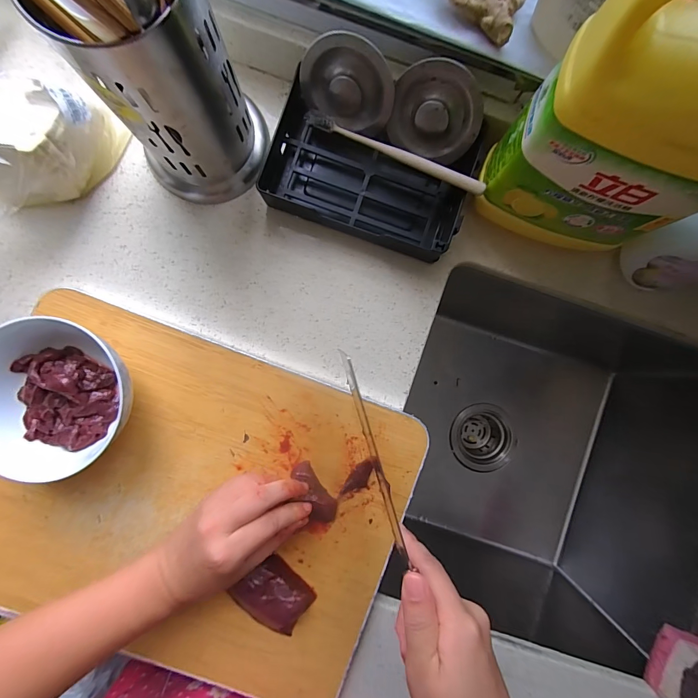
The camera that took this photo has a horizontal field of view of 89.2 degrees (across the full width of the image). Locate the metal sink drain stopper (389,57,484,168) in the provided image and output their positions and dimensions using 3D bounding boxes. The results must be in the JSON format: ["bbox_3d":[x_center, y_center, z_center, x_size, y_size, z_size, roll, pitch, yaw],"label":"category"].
[{"bbox_3d":[0.078,-0.209,0.315,0.078,0.072,0.013,22,49,3],"label":"metal sink drain stopper"}]

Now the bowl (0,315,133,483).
[{"bbox_3d":[-0.241,0.037,0.302,0.125,0.079,0.117,0,89,-2],"label":"bowl"}]

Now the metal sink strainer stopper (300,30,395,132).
[{"bbox_3d":[0.000,-0.234,0.311,0.082,0.064,0.020,21,51,1],"label":"metal sink strainer stopper"}]

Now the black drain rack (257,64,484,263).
[{"bbox_3d":[0.017,-0.167,0.340,0.192,0.042,0.111,19,88,-1],"label":"black drain rack"}]

